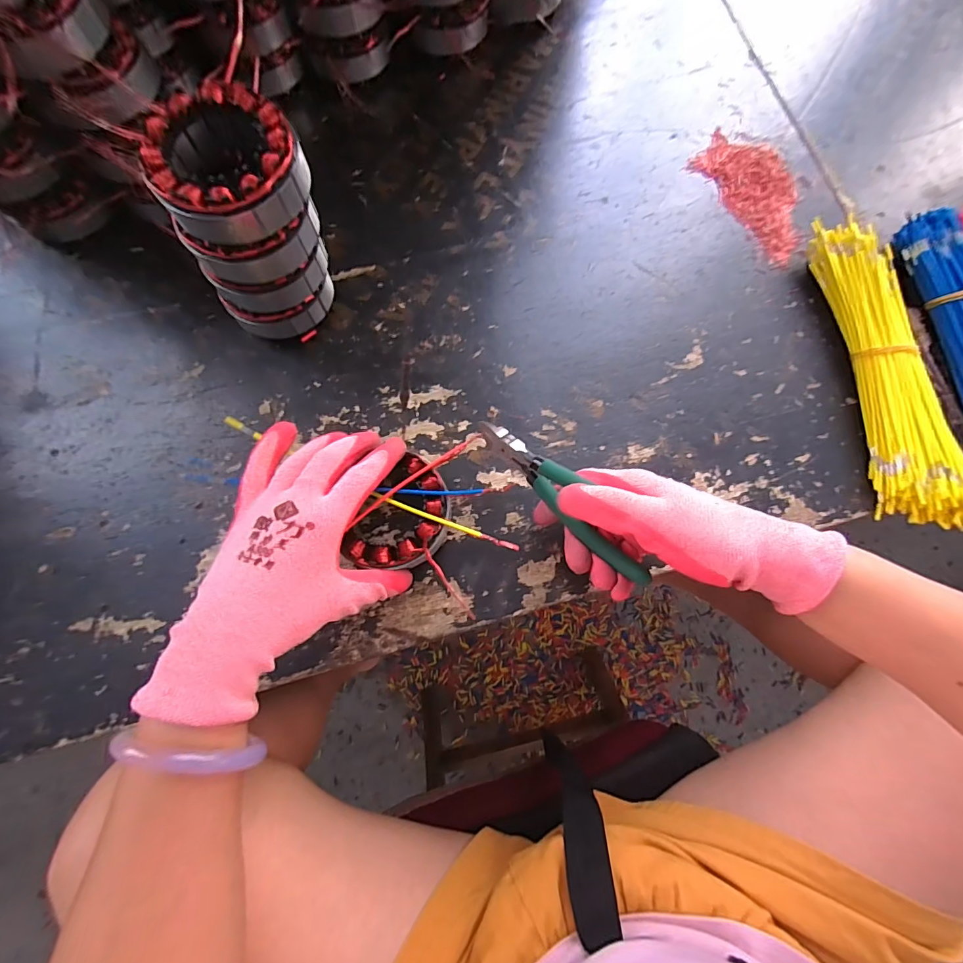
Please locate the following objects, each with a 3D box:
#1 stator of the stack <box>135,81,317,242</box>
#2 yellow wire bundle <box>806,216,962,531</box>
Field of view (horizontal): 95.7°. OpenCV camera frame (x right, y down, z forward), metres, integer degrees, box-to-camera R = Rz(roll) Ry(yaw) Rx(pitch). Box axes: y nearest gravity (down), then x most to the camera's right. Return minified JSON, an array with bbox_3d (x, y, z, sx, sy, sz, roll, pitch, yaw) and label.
[{"bbox_3d":[-0.152,-0.190,0.263,0.084,0.035,0.083,0,76,-1],"label":"stator of the stack"},{"bbox_3d":[0.340,-0.093,0.357,0.070,0.032,0.264,-4,76,-1],"label":"yellow wire bundle"}]

